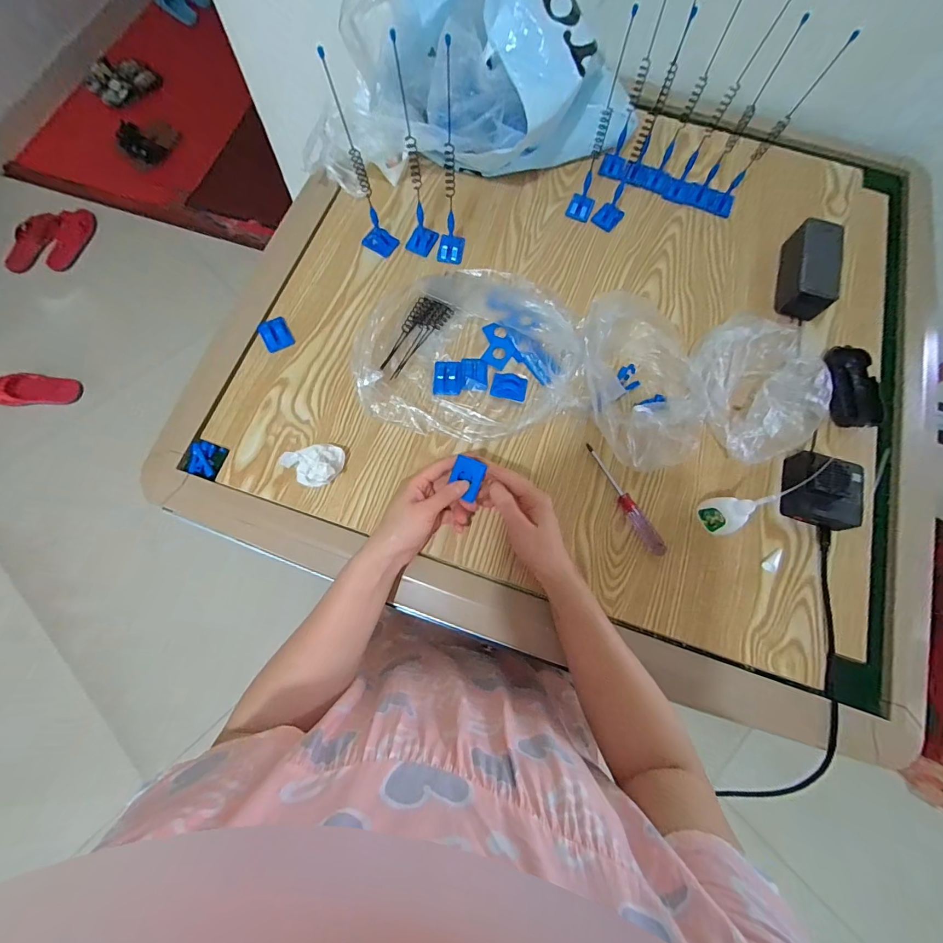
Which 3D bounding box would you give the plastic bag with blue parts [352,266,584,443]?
[{"bbox_3d":[0.004,-0.165,0.528,0.261,0.058,0.246,6,73,1],"label":"plastic bag with blue parts"}]

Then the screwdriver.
[{"bbox_3d":[0.179,0.032,0.497,0.020,0.014,0.150,-32,76,-10],"label":"screwdriver"}]

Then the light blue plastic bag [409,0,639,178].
[{"bbox_3d":[0.045,-0.534,0.577,0.322,0.186,0.178,34,75,9],"label":"light blue plastic bag"}]

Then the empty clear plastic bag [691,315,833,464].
[{"bbox_3d":[0.360,-0.112,0.526,0.179,0.058,0.180,-18,74,-6],"label":"empty clear plastic bag"}]

